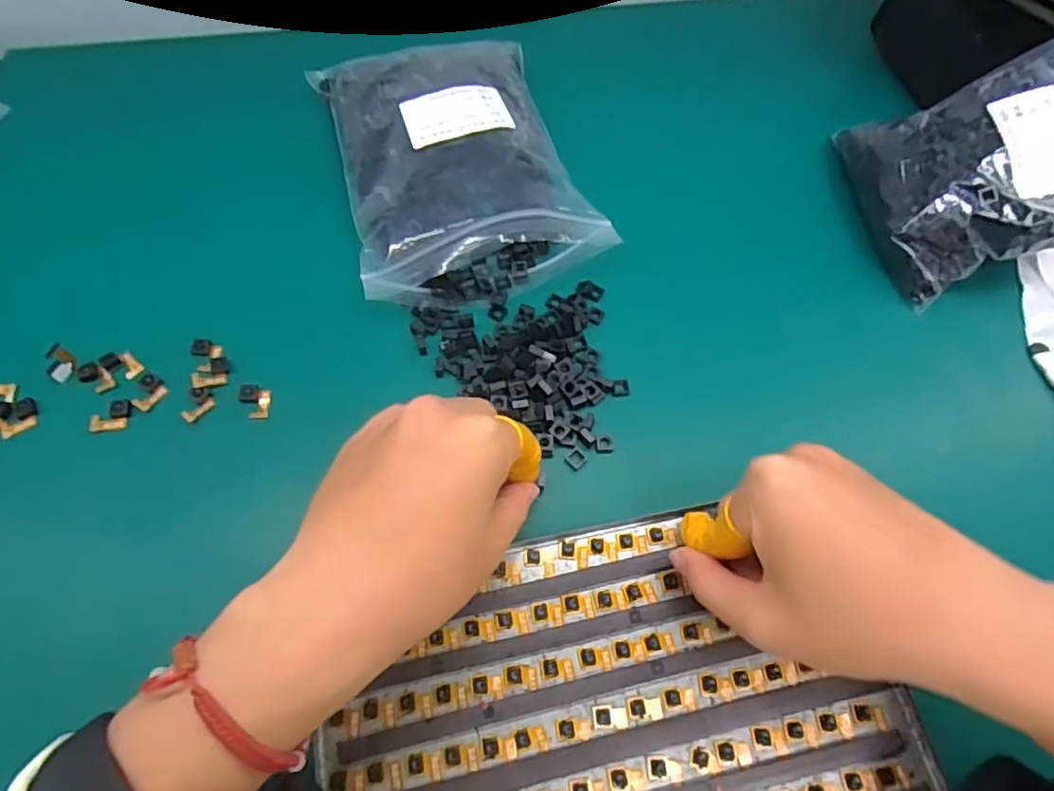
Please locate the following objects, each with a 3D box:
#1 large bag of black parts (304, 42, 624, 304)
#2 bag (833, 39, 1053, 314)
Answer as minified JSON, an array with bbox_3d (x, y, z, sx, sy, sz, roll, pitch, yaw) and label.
[{"bbox_3d":[-0.044,-0.146,0.372,0.131,0.045,0.184,-15,66,-10],"label":"large bag of black parts"},{"bbox_3d":[0.286,-0.133,0.371,0.148,0.076,0.124,-7,65,-6],"label":"bag"}]

